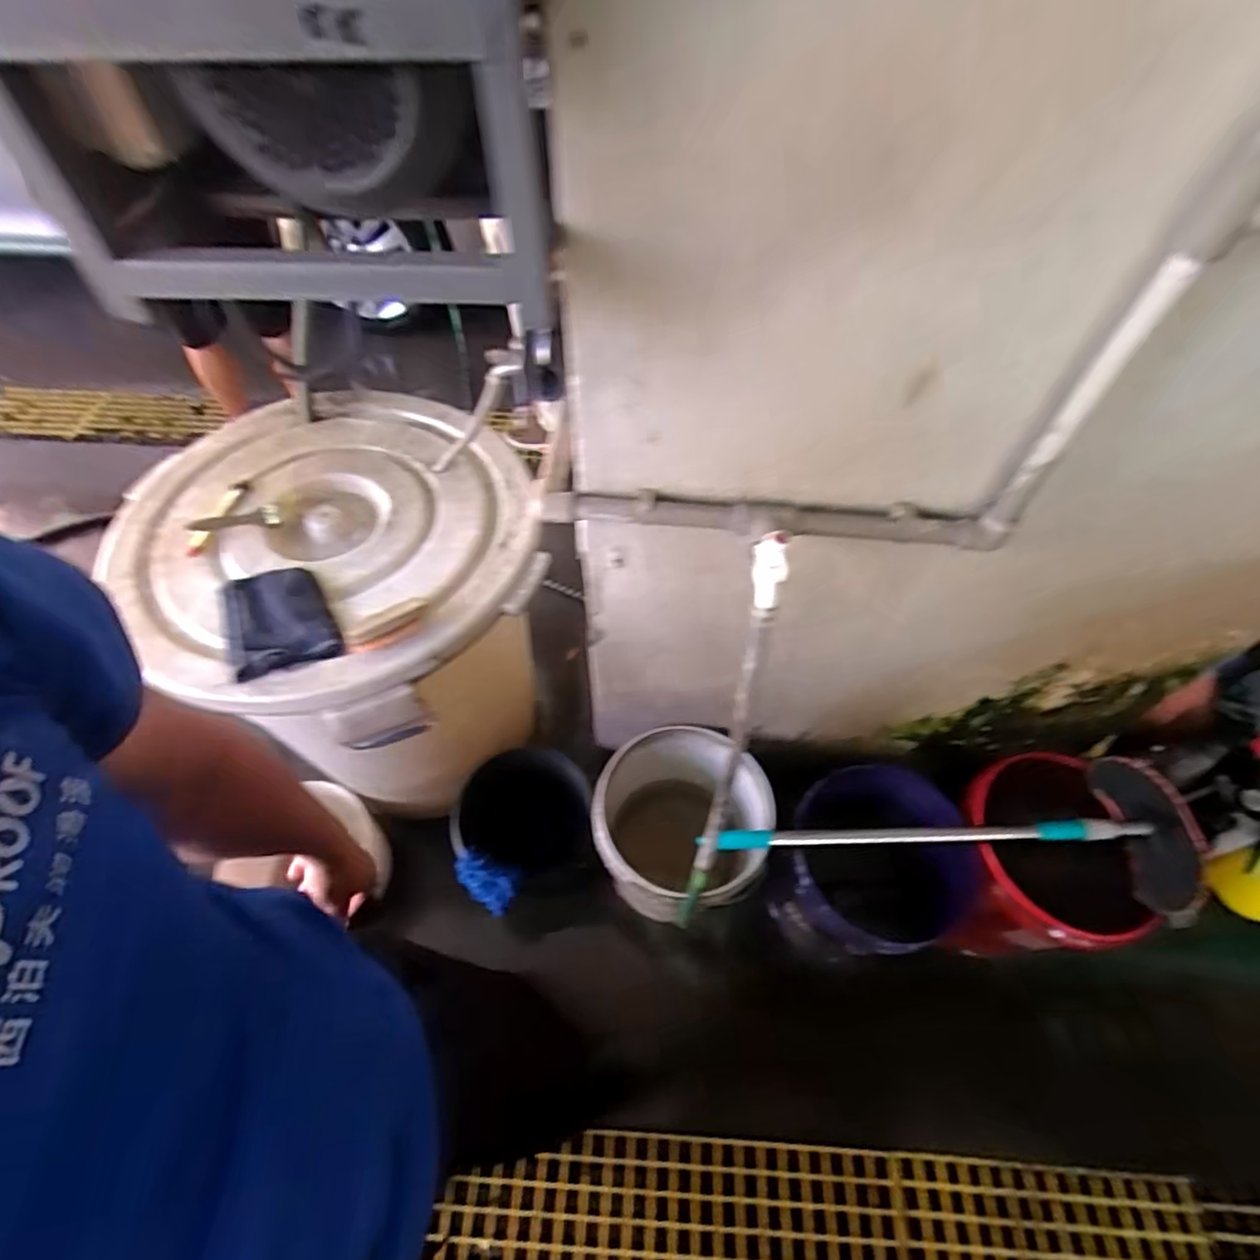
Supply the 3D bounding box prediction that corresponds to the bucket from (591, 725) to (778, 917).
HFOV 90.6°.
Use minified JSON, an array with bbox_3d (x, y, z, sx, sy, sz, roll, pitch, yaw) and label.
[{"bbox_3d":[0.090,0.400,1.215,0.302,0.460,0.300,0,55,0],"label":"bucket"}]

